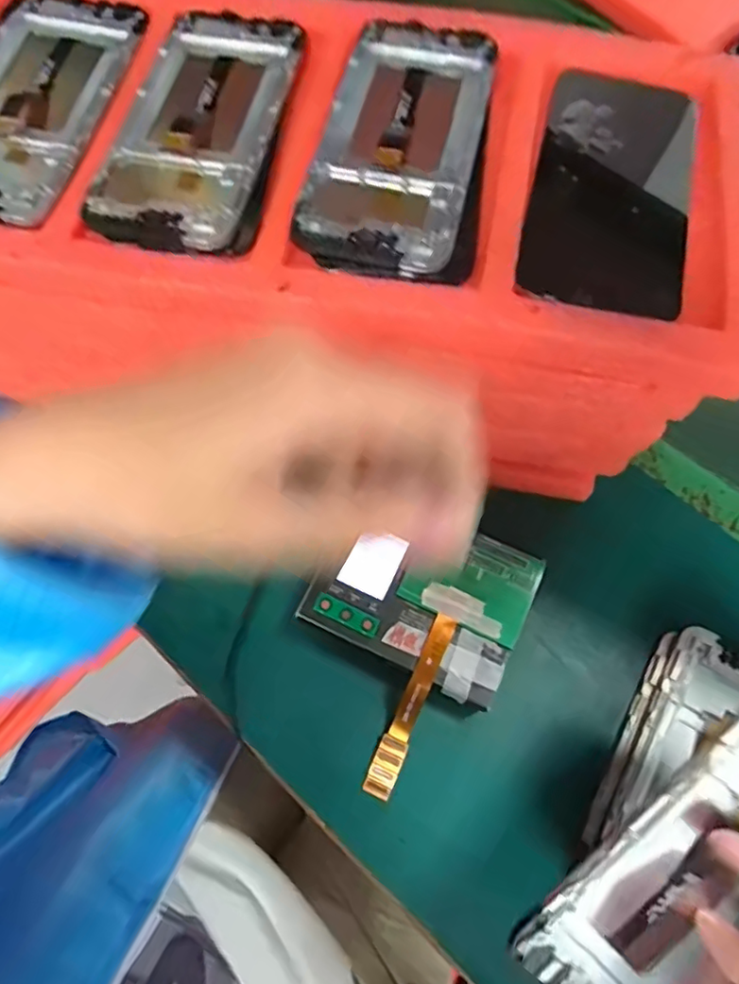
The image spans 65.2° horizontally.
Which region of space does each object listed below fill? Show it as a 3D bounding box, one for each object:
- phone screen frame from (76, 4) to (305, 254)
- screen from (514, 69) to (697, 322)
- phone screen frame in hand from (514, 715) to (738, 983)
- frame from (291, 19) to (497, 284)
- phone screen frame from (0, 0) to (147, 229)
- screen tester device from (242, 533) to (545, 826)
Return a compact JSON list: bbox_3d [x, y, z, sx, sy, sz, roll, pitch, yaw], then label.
[{"bbox_3d":[-0.084,-0.188,0.289,0.079,0.008,0.158,7,70,3],"label":"phone screen frame"},{"bbox_3d":[0.119,-0.151,0.279,0.074,0.006,0.160,15,70,6],"label":"screen"},{"bbox_3d":[0.136,0.156,0.240,0.155,0.008,0.074,-42,102,-4],"label":"phone screen frame in hand"},{"bbox_3d":[0.016,-0.173,0.283,0.080,0.007,0.159,8,70,4],"label":"frame"},{"bbox_3d":[-0.176,-0.204,0.299,0.080,0.008,0.156,11,70,5],"label":"phone screen frame"},{"bbox_3d":[0.034,0.064,0.361,0.120,0.033,0.096,26,72,10],"label":"screen tester device"}]

